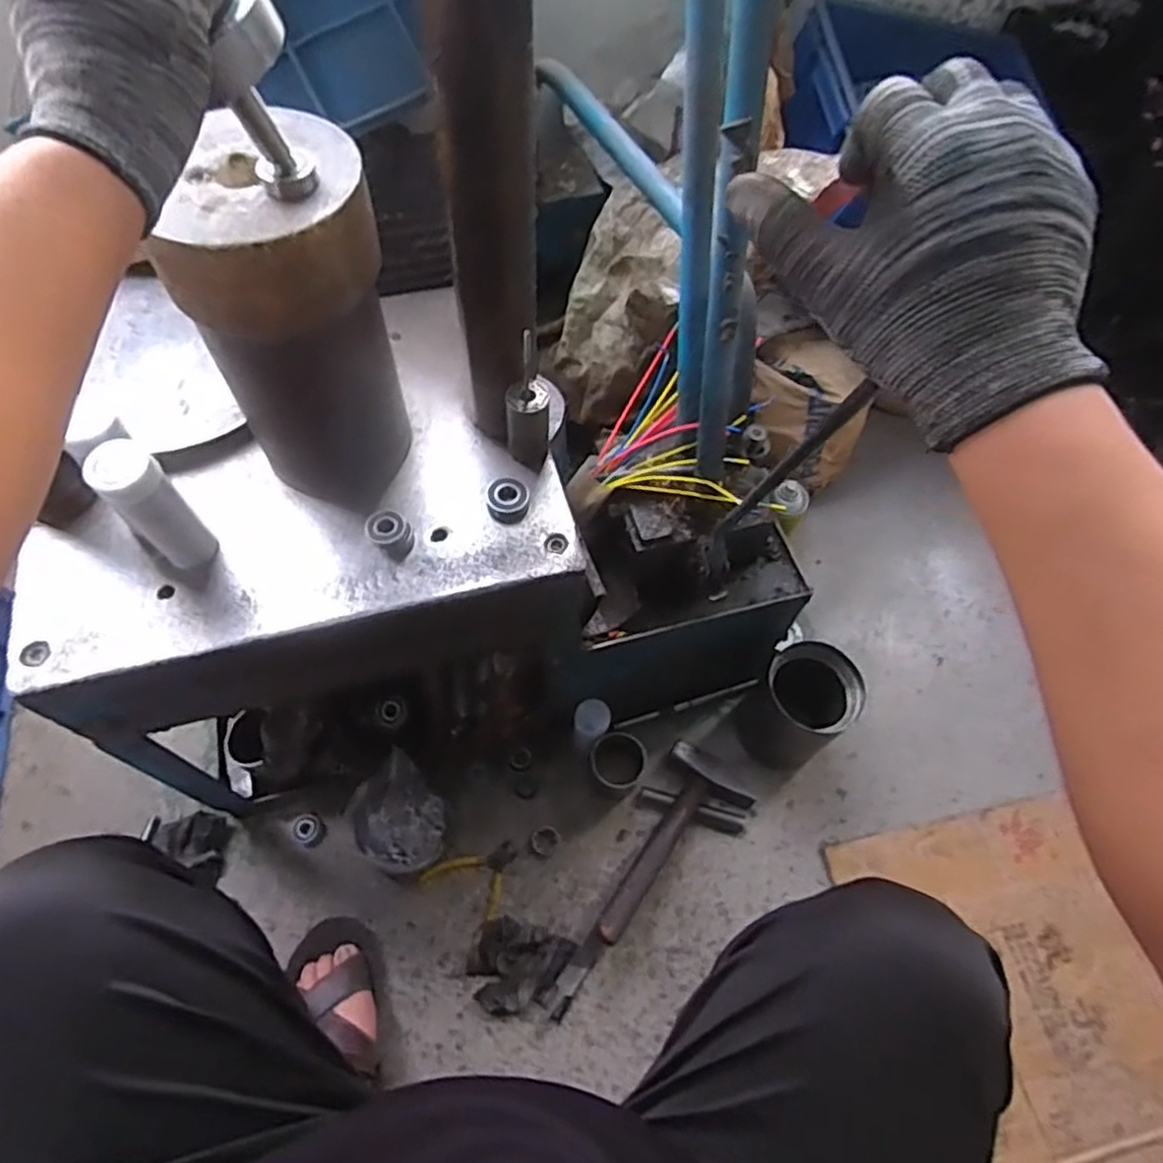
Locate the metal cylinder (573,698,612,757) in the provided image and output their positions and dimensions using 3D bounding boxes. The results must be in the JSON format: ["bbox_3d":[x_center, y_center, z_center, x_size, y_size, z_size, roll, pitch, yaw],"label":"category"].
[{"bbox_3d":[0.011,0.197,0.932,0.047,0.105,0.053,15,61,6],"label":"metal cylinder"}]

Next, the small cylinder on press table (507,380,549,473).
[{"bbox_3d":[-0.048,-0.143,0.642,0.039,0.077,0.038,6,61,1],"label":"small cylinder on press table"}]

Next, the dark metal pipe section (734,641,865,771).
[{"bbox_3d":[0.288,0.171,0.950,0.113,0.176,0.120,-29,66,-18],"label":"dark metal pipe section"}]

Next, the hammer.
[{"bbox_3d":[0.110,0.338,0.901,0.124,0.047,0.287,34,50,15],"label":"hammer"}]

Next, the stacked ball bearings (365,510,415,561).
[{"bbox_3d":[-0.163,-0.041,0.604,0.037,0.026,0.030,21,62,9],"label":"stacked ball bearings"}]

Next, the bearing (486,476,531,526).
[{"bbox_3d":[-0.065,-0.075,0.638,0.037,0.017,0.044,11,61,3],"label":"bearing"}]

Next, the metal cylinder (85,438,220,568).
[{"bbox_3d":[-0.329,-0.055,0.544,0.045,0.136,0.041,38,66,17],"label":"metal cylinder"}]

